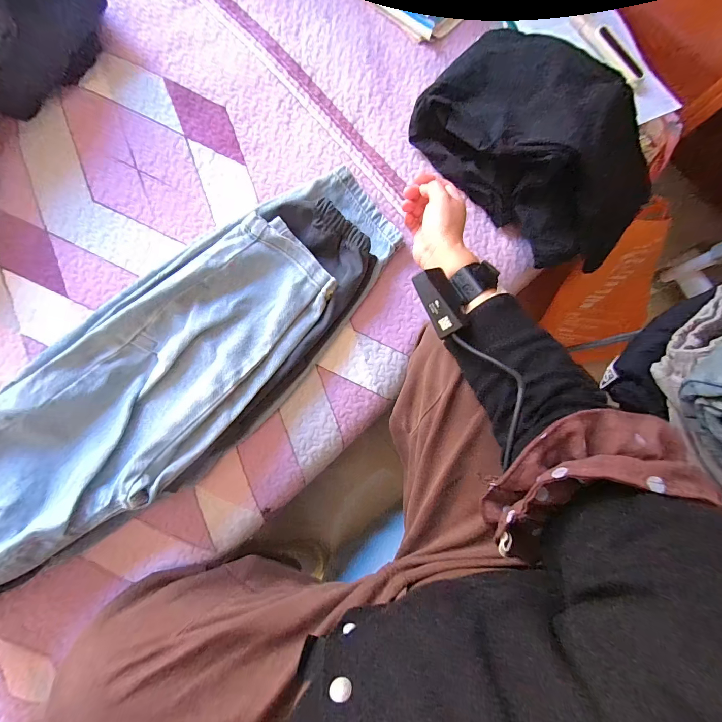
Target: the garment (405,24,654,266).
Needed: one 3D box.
[{"bbox_3d":[0.260,-0.320,0.495,0.337,0.121,0.207,44,82,0],"label":"garment"}]

